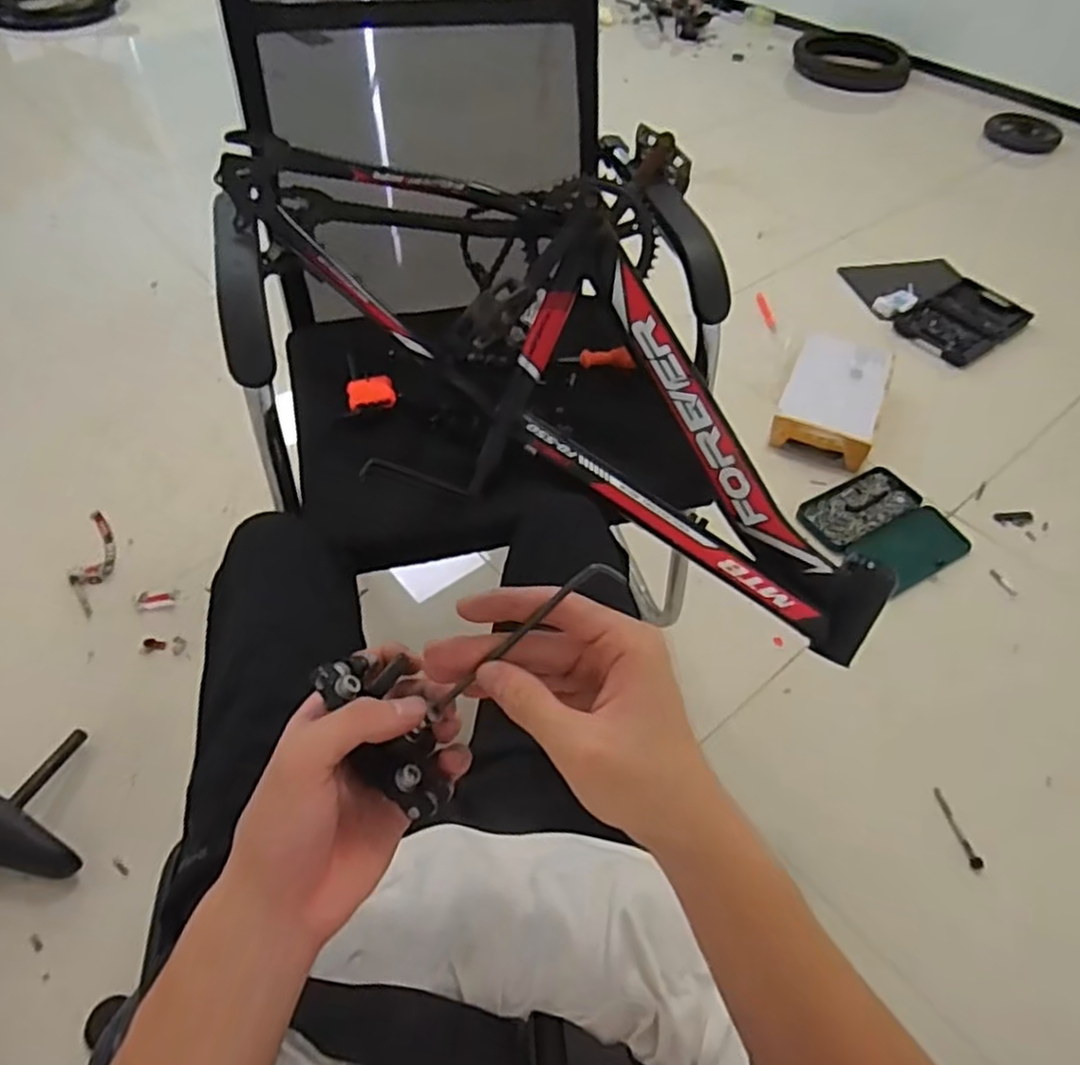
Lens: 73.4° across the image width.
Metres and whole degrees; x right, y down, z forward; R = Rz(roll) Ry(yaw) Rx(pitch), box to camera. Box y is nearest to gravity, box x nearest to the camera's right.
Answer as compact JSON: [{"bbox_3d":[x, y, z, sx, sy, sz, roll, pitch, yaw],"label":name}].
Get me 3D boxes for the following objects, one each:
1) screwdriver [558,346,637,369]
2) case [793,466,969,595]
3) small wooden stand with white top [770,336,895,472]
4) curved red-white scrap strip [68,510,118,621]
[{"bbox_3d":[0.077,-0.232,0.961,0.098,0.030,0.026,8,50,3],"label":"screwdriver"},{"bbox_3d":[0.669,-0.011,1.407,0.255,0.026,0.242,-25,55,-22],"label":"case"},{"bbox_3d":[0.638,-0.296,1.575,0.202,0.086,0.341,20,52,14],"label":"small wooden stand with white top"},{"bbox_3d":[-0.798,0.055,1.298,0.069,0.011,0.233,-1,53,-5],"label":"curved red-white scrap strip"}]

